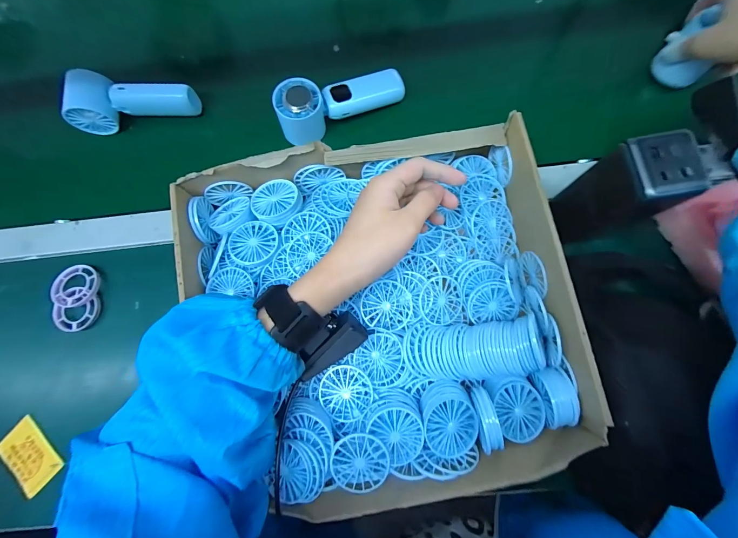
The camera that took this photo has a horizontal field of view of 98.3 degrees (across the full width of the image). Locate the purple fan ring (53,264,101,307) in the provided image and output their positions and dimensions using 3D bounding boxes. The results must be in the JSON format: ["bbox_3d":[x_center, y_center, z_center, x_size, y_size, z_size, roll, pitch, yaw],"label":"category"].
[{"bbox_3d":[-0.347,0.020,0.379,0.042,0.018,0.049,11,81,4],"label":"purple fan ring"}]

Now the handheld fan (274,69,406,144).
[{"bbox_3d":[-0.035,-0.210,0.387,0.156,0.049,0.052,-23,80,-2],"label":"handheld fan"}]

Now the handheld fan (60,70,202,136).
[{"bbox_3d":[-0.301,-0.218,0.411,0.154,0.054,0.052,-6,80,1],"label":"handheld fan"}]

